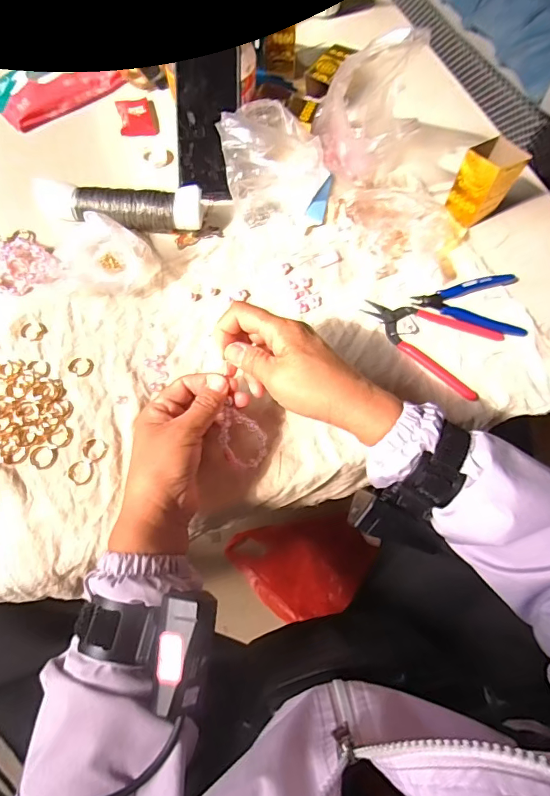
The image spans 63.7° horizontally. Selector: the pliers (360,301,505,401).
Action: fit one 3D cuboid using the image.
[{"bbox_3d":[0.165,-0.069,0.469,0.144,0.007,0.086,37,70,13],"label":"pliers"}]

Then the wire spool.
[{"bbox_3d":[-0.176,-0.214,0.499,0.185,0.040,0.044,4,66,-1],"label":"wire spool"}]

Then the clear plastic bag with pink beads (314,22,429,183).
[{"bbox_3d":[0.100,-0.337,0.510,0.103,0.135,0.094,43,71,15],"label":"clear plastic bag with pink beads"}]

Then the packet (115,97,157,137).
[{"bbox_3d":[-0.182,-0.367,0.580,0.043,0.013,0.056,-12,67,-8],"label":"packet"}]

